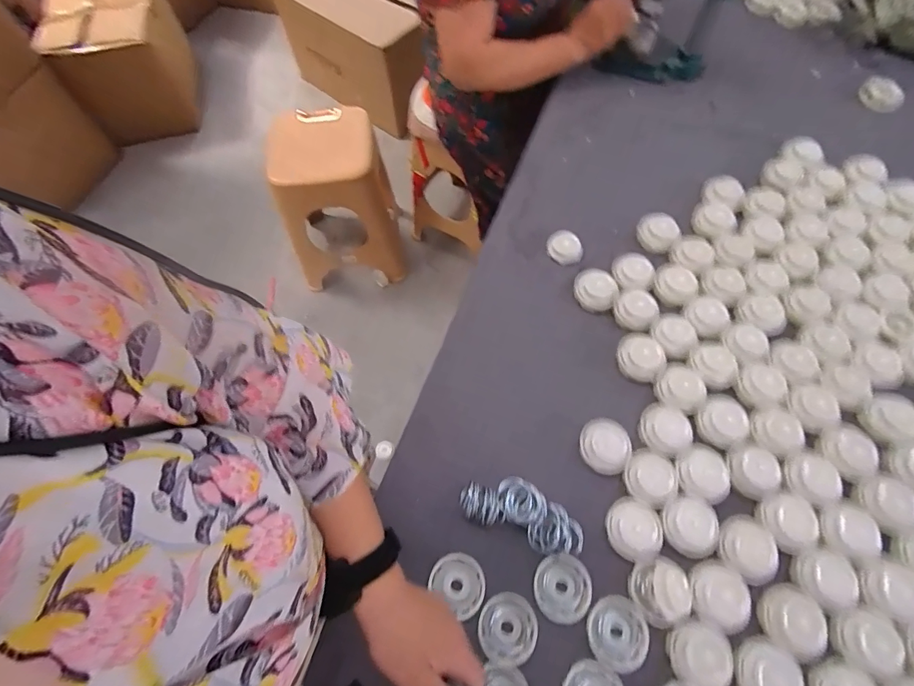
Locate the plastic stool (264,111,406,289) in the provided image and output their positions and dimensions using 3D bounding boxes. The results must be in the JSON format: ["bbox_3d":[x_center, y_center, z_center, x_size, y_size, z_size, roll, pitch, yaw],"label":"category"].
[{"bbox_3d":[-0.338,-0.376,1.274,0.303,0.427,0.261,-16,64,-4],"label":"plastic stool"}]

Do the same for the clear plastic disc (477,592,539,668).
[{"bbox_3d":[0.054,0.307,0.468,0.060,0.009,0.063,-1,64,3],"label":"clear plastic disc"}]

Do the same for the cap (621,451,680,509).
[{"bbox_3d":[0.233,0.158,0.516,0.059,0.019,0.065,34,71,18],"label":"cap"}]

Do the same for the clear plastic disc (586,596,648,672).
[{"bbox_3d":[0.170,0.306,0.459,0.063,0.007,0.066,-1,64,3],"label":"clear plastic disc"}]

